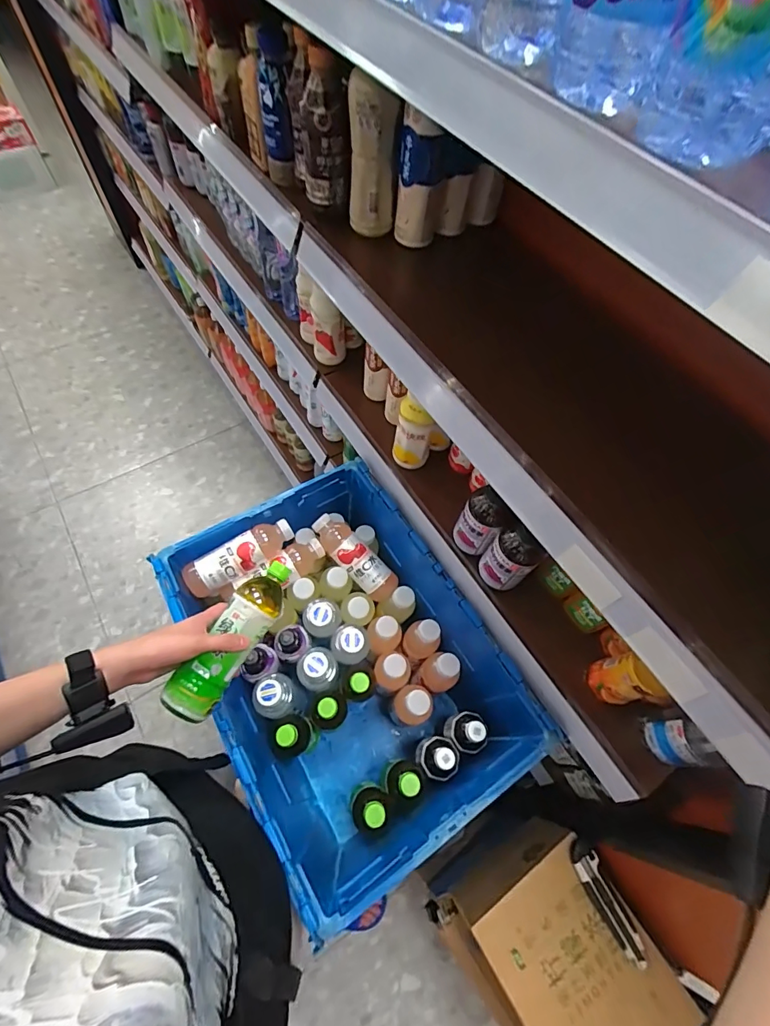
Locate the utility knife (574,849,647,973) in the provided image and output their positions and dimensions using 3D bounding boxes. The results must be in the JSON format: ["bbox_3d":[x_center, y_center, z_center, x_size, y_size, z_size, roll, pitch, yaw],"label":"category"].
[{"bbox_3d":[0.330,0.577,0.638,0.034,0.021,0.134,-23,66,-15],"label":"utility knife"}]

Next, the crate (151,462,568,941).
[{"bbox_3d":[-0.071,0.263,0.809,0.419,0.304,0.582,-29,68,-17],"label":"crate"}]

